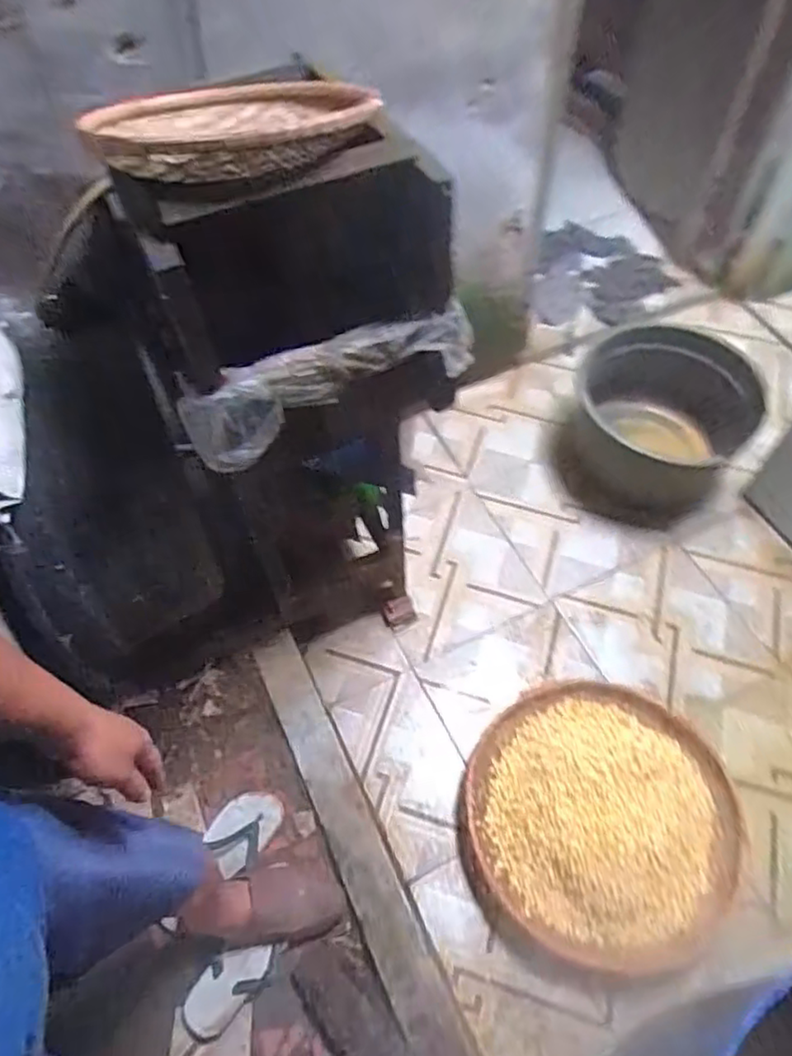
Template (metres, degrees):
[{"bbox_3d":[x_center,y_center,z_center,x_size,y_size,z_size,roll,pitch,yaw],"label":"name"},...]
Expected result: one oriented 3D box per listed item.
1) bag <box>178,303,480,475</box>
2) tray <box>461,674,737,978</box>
[{"bbox_3d":[-0.084,-0.199,0.921,0.420,0.111,0.068,-21,59,-13],"label":"bag"},{"bbox_3d":[0.428,0.581,1.363,0.542,0.124,0.558,17,58,12],"label":"tray"}]

